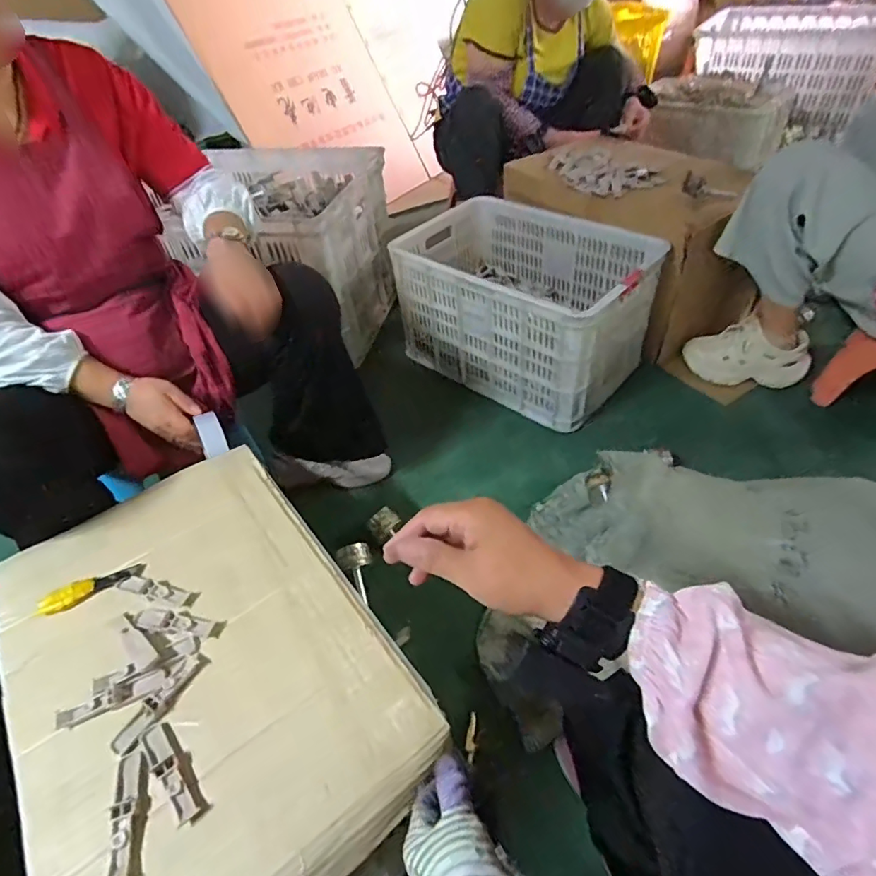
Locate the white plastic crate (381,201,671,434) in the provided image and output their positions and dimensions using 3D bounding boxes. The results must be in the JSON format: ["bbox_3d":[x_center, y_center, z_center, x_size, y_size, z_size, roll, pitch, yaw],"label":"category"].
[{"bbox_3d":[0.181,-0.324,1.255,0.579,0.305,0.361,28,54,30],"label":"white plastic crate"}]

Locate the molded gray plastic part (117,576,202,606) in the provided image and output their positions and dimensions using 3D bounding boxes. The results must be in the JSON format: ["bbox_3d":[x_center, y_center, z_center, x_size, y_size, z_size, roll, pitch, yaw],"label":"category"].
[{"bbox_3d":[-0.329,0.180,0.610,0.103,0.007,0.024,10,47,16],"label":"molded gray plastic part"}]

